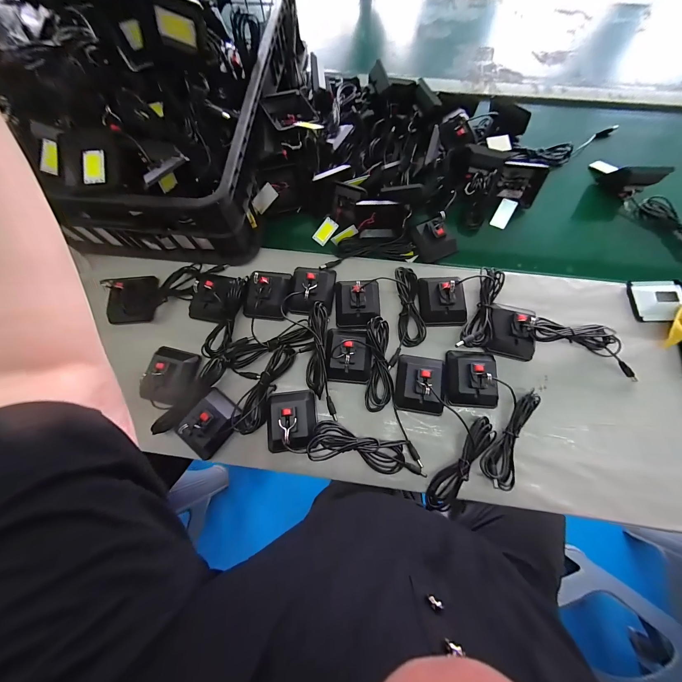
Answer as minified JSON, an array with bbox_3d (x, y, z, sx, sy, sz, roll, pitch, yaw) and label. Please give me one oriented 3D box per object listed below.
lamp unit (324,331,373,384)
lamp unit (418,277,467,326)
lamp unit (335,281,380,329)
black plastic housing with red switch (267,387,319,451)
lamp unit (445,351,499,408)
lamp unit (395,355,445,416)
[{"bbox_3d":[0.012,0.018,0.409,0.065,0.031,0.077,-1,72,1],"label":"lamp unit"},{"bbox_3d":[0.154,-0.063,0.428,0.065,0.040,0.077,0,72,1],"label":"lamp unit"},{"bbox_3d":[0.026,-0.056,0.429,0.069,0.039,0.082,-3,72,1],"label":"lamp unit"},{"bbox_3d":[-0.067,0.106,0.383,0.069,0.036,0.078,-7,72,-1],"label":"black plastic housing with red switch"},{"bbox_3d":[0.183,0.050,0.394,0.069,0.038,0.086,1,74,1],"label":"lamp unit"},{"bbox_3d":[0.112,0.057,0.393,0.067,0.040,0.079,7,72,4],"label":"lamp unit"}]

